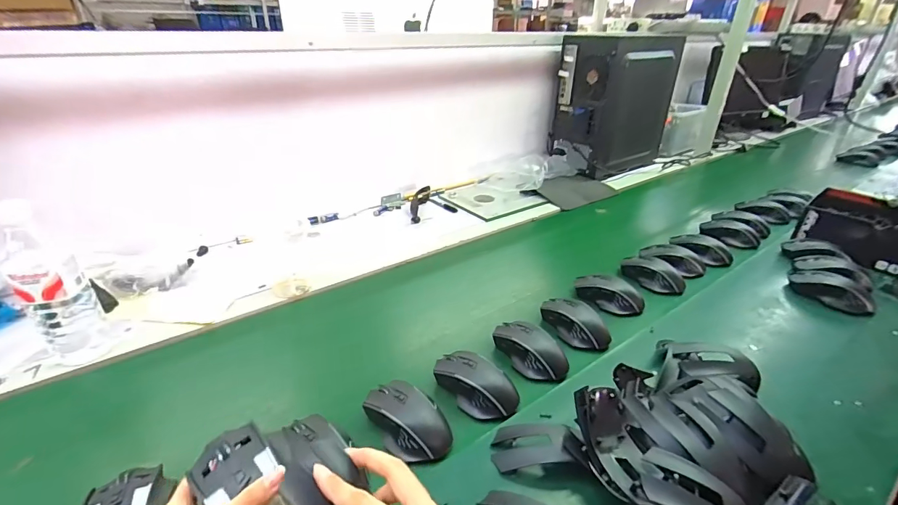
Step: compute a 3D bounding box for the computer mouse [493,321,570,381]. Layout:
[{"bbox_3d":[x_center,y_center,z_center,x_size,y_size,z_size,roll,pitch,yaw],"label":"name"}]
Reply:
[{"bbox_3d":[0.114,0.137,0.597,0.062,0.037,0.116,-22,36,-35],"label":"computer mouse"}]

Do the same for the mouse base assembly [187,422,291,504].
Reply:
[{"bbox_3d":[-0.153,0.188,0.318,0.055,0.032,0.116,-26,63,-40],"label":"mouse base assembly"}]

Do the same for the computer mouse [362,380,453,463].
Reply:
[{"bbox_3d":[-0.048,0.193,0.485,0.064,0.034,0.107,-20,35,-33],"label":"computer mouse"}]

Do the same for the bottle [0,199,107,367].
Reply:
[{"bbox_3d":[-0.504,0.051,0.534,0.067,0.223,0.070,24,36,35],"label":"bottle"}]

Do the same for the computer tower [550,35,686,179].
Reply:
[{"bbox_3d":[0.526,-0.465,1.318,0.372,0.377,0.224,-24,37,-37],"label":"computer tower"}]

